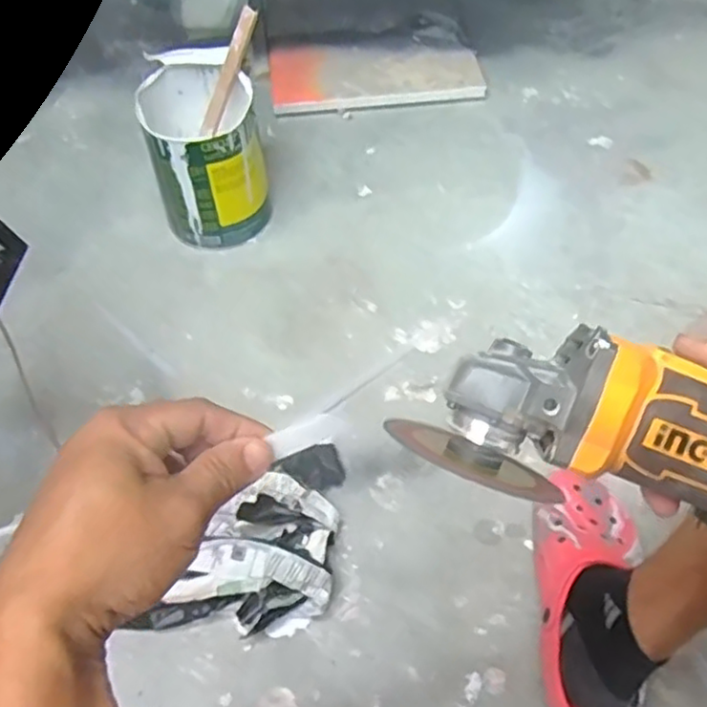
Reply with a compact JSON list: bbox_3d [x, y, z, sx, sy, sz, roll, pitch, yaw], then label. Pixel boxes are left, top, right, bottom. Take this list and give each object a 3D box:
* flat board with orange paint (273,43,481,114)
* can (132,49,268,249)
[{"bbox_3d":[0.042,-0.513,1.245,0.381,0.027,0.180,-1,56,-1],"label":"flat board with orange paint"},{"bbox_3d":[-0.214,-0.293,0.990,0.154,0.209,0.190,-13,57,-9],"label":"can"}]

